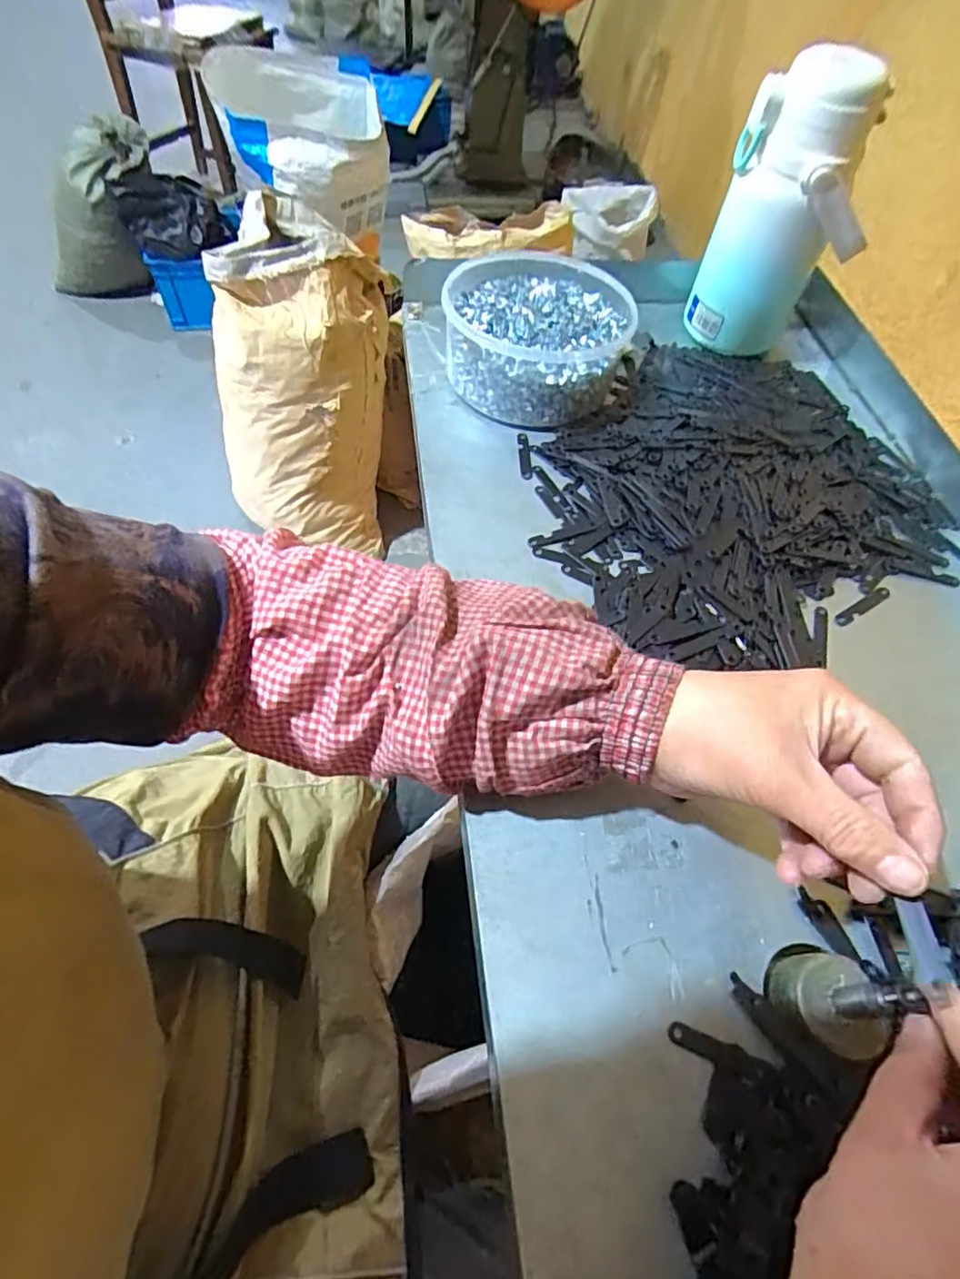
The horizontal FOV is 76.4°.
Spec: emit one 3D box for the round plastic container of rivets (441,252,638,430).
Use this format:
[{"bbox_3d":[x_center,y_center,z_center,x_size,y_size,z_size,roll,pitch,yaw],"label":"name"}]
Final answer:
[{"bbox_3d":[0.047,-0.253,0.509,0.144,0.063,0.156,2,56,-3],"label":"round plastic container of rivets"}]

